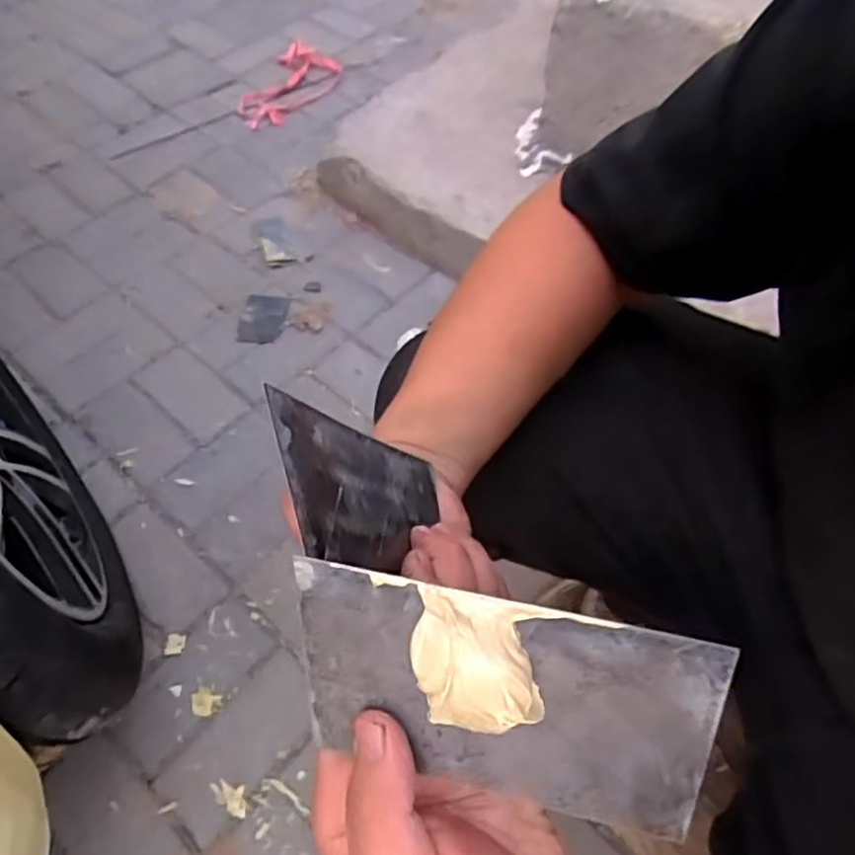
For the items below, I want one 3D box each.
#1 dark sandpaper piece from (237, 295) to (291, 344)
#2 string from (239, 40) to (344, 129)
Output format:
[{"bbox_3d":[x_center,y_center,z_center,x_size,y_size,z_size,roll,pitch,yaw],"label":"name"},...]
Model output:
[{"bbox_3d":[-0.270,-0.179,1.106,0.071,0.004,0.098,10,62,-1],"label":"dark sandpaper piece"},{"bbox_3d":[-0.304,-0.764,1.500,0.168,0.030,0.314,17,58,10],"label":"string"}]

